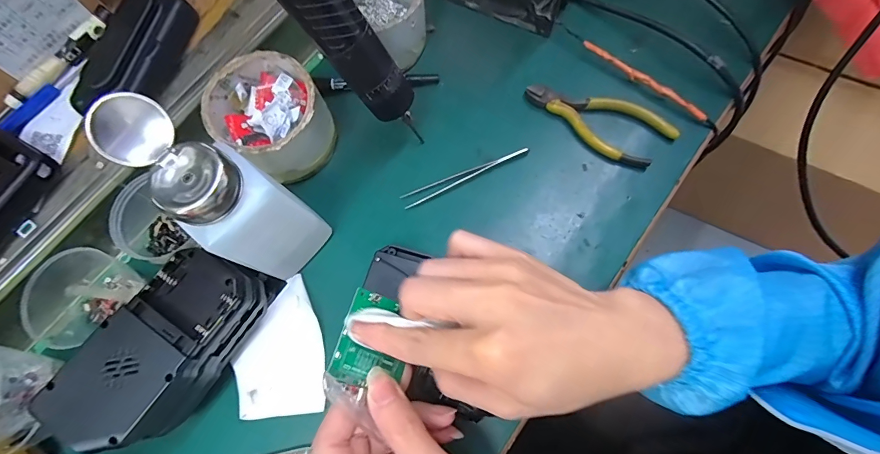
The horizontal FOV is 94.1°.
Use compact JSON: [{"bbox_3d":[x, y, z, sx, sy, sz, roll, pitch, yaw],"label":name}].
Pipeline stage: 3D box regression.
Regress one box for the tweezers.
[{"bbox_3d":[0.021,-0.039,0.322,0.105,0.009,0.012,-20,75,-4],"label":"tweezers"}]

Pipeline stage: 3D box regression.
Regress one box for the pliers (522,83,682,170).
[{"bbox_3d":[0.125,-0.087,0.329,0.118,0.013,0.046,29,77,12],"label":"pliers"}]

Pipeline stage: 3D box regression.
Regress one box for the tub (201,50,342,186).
[{"bbox_3d":[-0.126,-0.082,0.314,0.082,0.056,0.074,37,79,14],"label":"tub"}]

